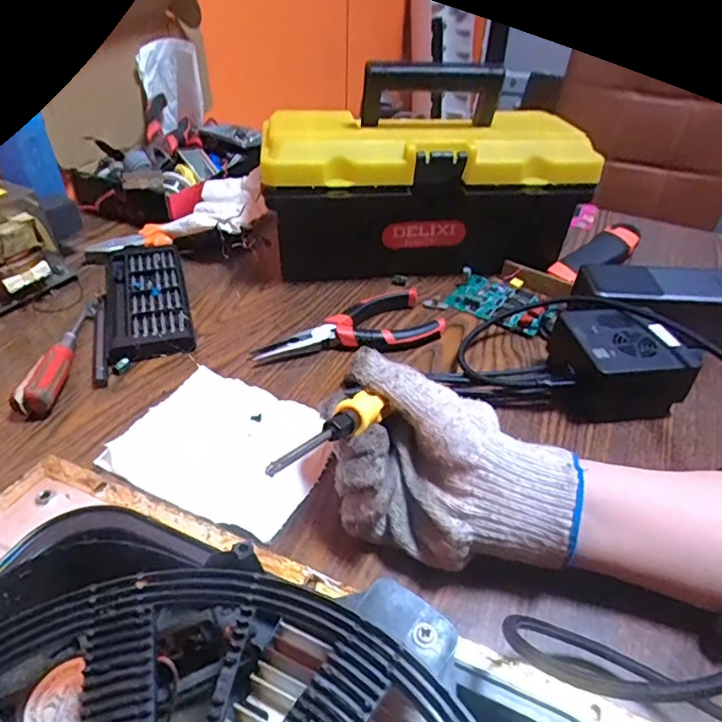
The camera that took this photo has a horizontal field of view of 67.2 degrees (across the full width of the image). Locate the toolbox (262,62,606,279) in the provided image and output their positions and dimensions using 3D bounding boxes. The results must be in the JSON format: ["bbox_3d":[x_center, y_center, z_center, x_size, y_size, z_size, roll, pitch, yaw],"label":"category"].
[{"bbox_3d":[0.060,-0.163,0.515,0.292,0.190,0.118,1,40,-5],"label":"toolbox"}]

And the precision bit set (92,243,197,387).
[{"bbox_3d":[-0.188,-0.049,0.466,0.075,0.016,0.173,-10,42,-17],"label":"precision bit set"}]

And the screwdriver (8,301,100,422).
[{"bbox_3d":[-0.224,-0.010,0.411,0.022,0.025,0.131,2,40,-5],"label":"screwdriver"}]

